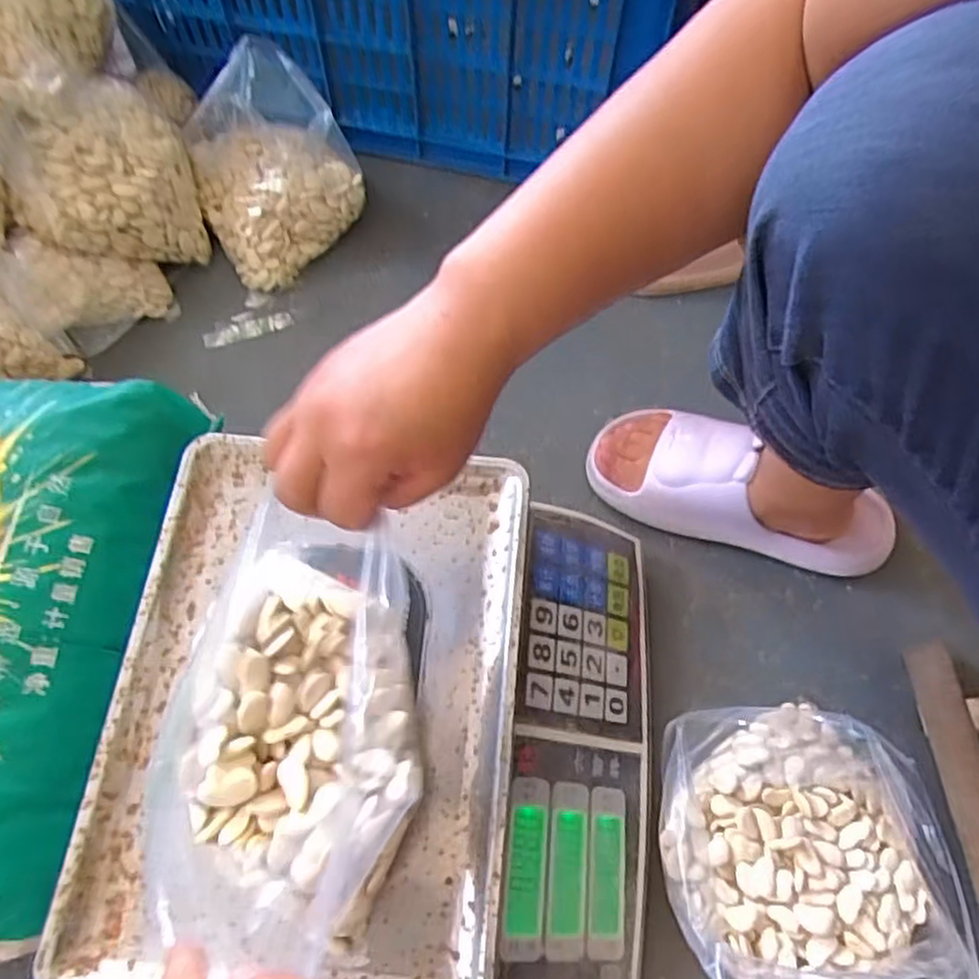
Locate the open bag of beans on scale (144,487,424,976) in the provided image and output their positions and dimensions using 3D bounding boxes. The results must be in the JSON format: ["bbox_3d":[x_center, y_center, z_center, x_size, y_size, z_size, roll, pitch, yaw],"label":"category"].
[{"bbox_3d":[-0.107,0.136,0.398,0.133,0.081,0.223,5,67,2],"label":"open bag of beans on scale"}]

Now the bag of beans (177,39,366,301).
[{"bbox_3d":[-0.215,-0.313,0.699,0.146,0.127,0.173,-31,70,-13],"label":"bag of beans"}]

